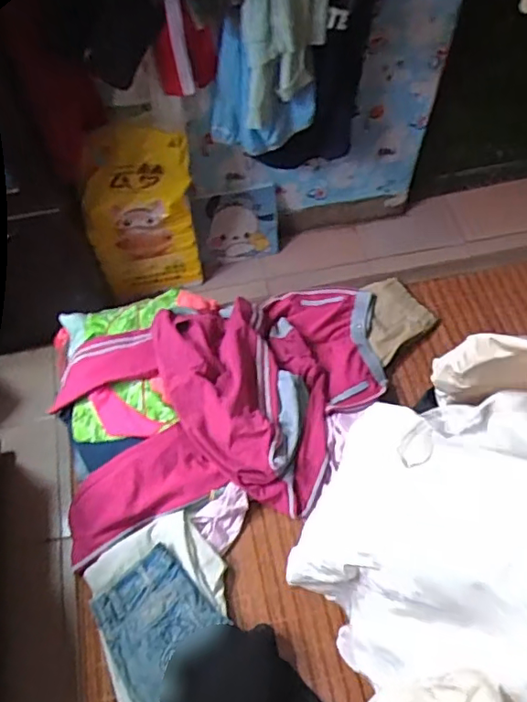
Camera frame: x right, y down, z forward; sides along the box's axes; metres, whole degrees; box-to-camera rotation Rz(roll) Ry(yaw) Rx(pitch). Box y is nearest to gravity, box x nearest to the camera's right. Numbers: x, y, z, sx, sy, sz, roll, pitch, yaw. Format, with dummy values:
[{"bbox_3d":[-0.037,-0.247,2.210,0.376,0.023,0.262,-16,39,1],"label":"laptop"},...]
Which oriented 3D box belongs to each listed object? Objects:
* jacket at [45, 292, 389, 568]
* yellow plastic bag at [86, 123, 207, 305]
[{"bbox_3d":[-0.074,0.108,1.299,0.807,0.125,0.501,-18,62,-9],"label":"jacket"},{"bbox_3d":[-0.387,-0.405,1.827,0.351,0.605,0.153,-13,61,-6],"label":"yellow plastic bag"}]

